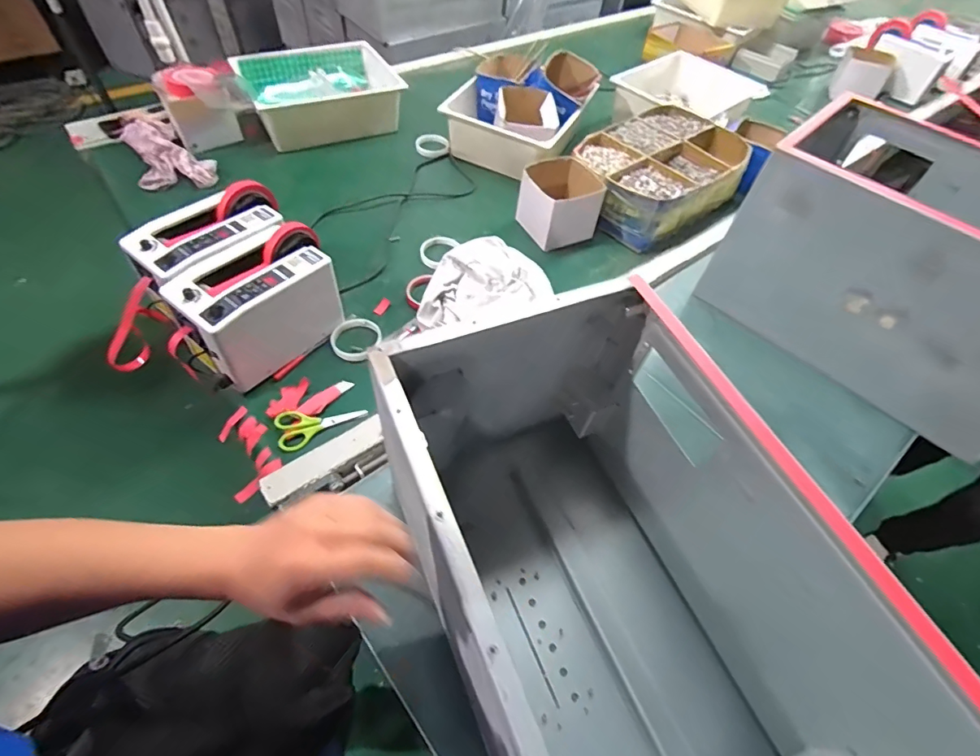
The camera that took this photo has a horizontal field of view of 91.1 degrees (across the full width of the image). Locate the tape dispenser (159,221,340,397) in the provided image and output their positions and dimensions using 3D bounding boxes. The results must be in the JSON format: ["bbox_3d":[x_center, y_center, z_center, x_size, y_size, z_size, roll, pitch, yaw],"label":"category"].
[{"bbox_3d":[-0.356,-0.113,0.758,0.154,0.141,0.241,33,59,17],"label":"tape dispenser"}]

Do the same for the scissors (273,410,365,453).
[{"bbox_3d":[-0.254,0.064,0.726,0.127,0.012,0.059,-18,59,-17],"label":"scissors"}]

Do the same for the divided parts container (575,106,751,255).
[{"bbox_3d":[0.385,-0.482,1.109,0.423,0.098,0.279,-32,64,-24],"label":"divided parts container"}]

